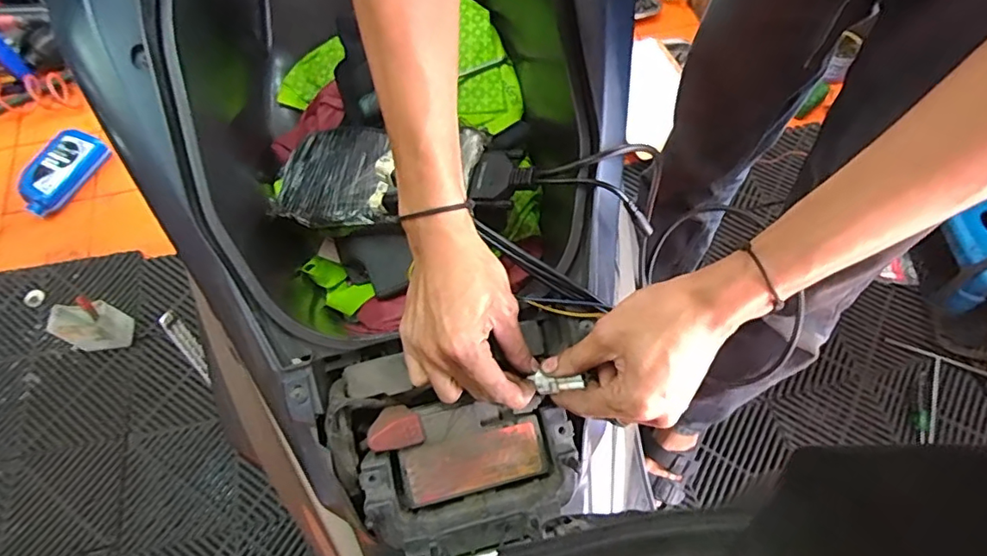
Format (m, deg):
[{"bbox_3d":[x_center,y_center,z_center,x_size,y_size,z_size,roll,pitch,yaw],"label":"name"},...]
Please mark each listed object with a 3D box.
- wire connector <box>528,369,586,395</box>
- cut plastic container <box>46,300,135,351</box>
[{"bbox_3d":[0.045,0.076,0.404,0.041,0.011,0.015,-5,66,24],"label":"wire connector"},{"bbox_3d":[-0.793,0.098,1.100,0.124,0.113,0.071,-5,65,-1],"label":"cut plastic container"}]

